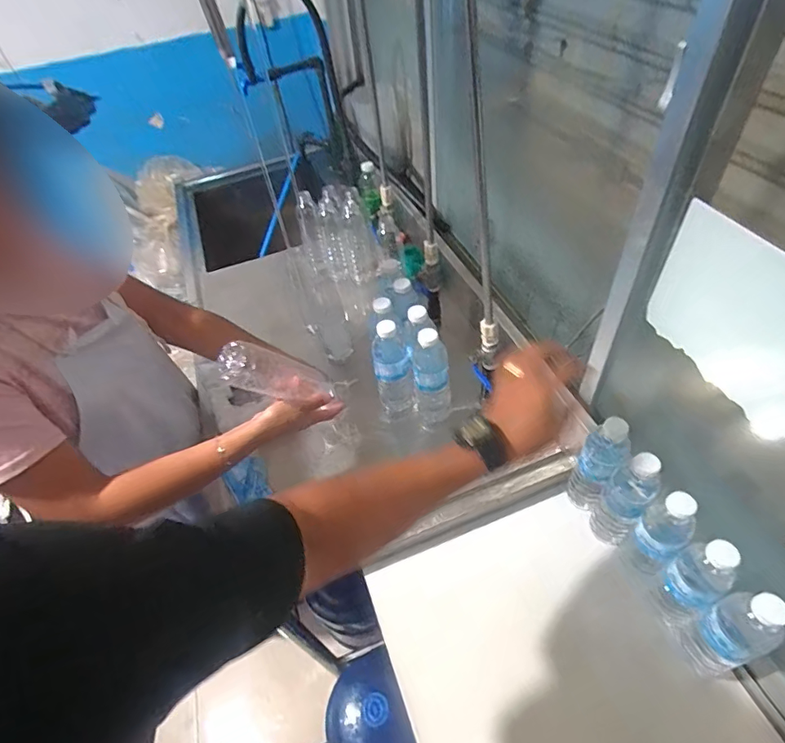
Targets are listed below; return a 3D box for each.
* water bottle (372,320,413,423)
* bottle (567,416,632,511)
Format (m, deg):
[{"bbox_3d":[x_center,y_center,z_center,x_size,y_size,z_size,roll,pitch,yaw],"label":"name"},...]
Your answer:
[{"bbox_3d":[0.000,0.004,0.852,0.062,0.216,0.059,-8,49,0],"label":"water bottle"},{"bbox_3d":[0.318,0.151,0.735,0.059,0.201,0.054,-3,49,4],"label":"bottle"}]

